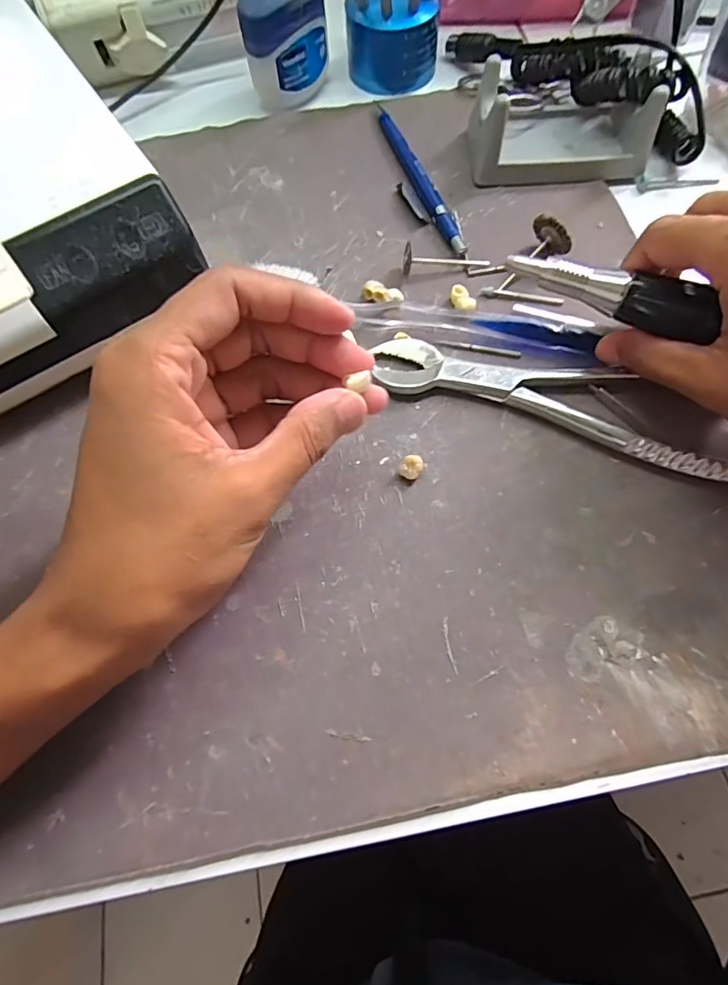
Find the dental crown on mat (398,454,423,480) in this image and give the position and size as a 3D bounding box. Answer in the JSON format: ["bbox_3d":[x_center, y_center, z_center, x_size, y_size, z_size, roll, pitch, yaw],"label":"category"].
[{"bbox_3d":[0.021,-0.011,0.228,0.010,0.008,0.010,-1,69,2],"label":"dental crown on mat"}]

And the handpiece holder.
[{"bbox_3d":[0.113,-0.214,0.289,0.099,0.036,0.059,-4,69,1],"label":"handpiece holder"}]

